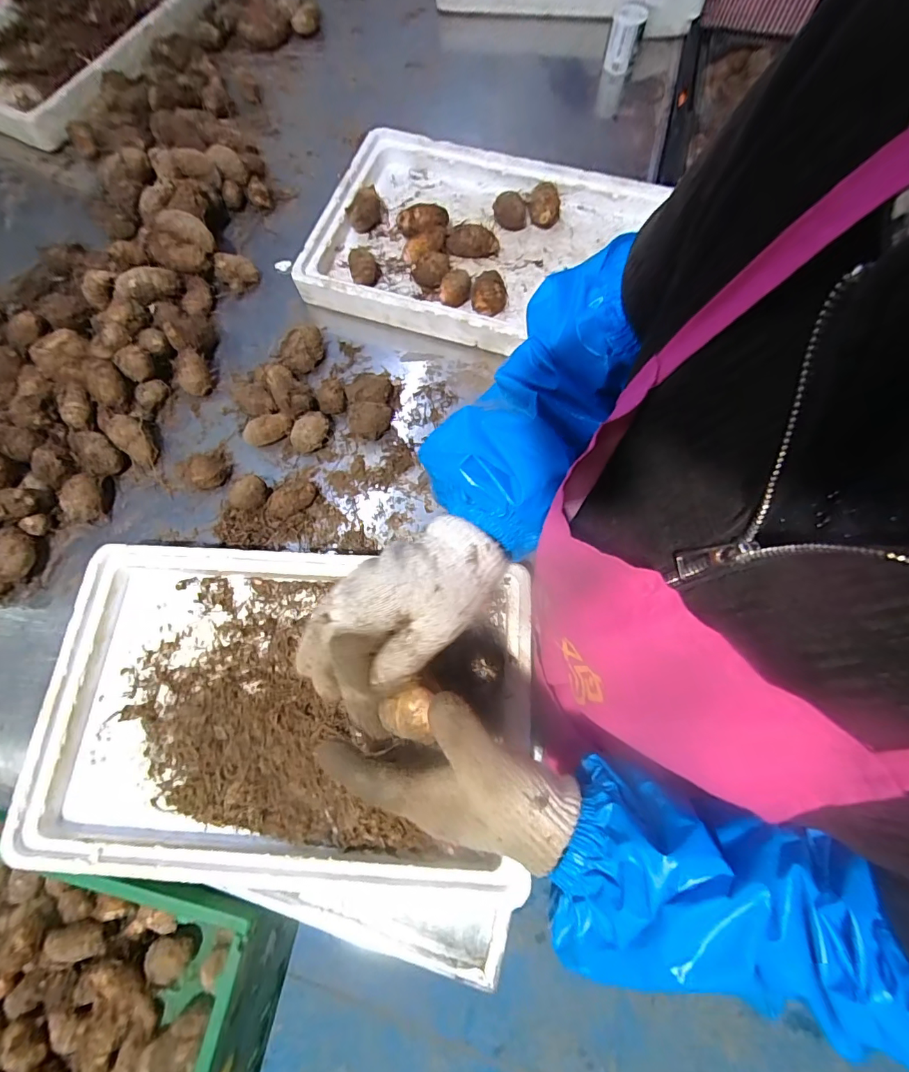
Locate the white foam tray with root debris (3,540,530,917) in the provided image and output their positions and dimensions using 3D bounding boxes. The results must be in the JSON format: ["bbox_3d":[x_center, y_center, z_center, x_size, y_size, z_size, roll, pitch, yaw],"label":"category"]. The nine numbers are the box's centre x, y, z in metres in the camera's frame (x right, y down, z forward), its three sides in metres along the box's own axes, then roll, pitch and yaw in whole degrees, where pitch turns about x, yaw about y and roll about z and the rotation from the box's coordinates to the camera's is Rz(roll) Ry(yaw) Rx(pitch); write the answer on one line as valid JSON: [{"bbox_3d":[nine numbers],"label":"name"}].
[{"bbox_3d":[-0.160,0.161,0.449,0.459,0.039,0.288,3,72,2],"label":"white foam tray with root debris"}]

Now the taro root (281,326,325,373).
[{"bbox_3d":[-0.199,-0.244,0.606,0.060,0.046,0.042,-28,74,-8],"label":"taro root"}]

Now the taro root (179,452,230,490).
[{"bbox_3d":[-0.301,-0.081,0.558,0.043,0.036,0.051,34,76,11],"label":"taro root"}]

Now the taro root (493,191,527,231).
[{"bbox_3d":[0.079,-0.461,0.647,0.046,0.034,0.045,5,73,3],"label":"taro root"}]

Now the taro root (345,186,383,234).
[{"bbox_3d":[-0.129,-0.470,0.655,0.051,0.034,0.054,-9,72,-2],"label":"taro root"}]

